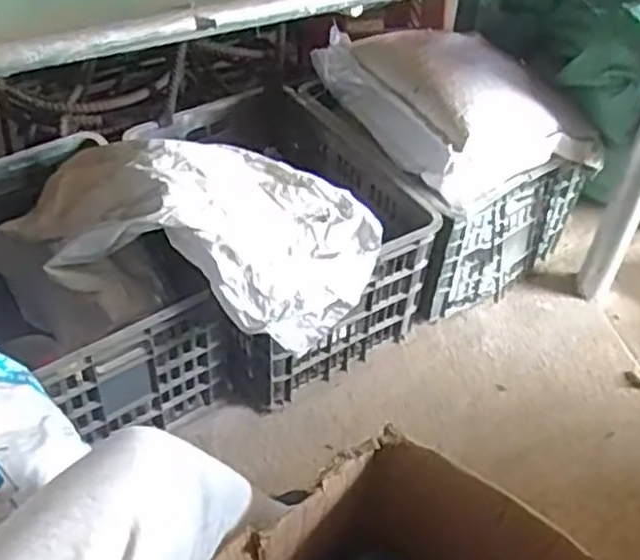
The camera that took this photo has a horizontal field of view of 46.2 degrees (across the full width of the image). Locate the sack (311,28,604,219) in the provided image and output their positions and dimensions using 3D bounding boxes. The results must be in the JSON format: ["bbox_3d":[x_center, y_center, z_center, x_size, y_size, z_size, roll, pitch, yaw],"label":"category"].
[{"bbox_3d":[0.233,-0.345,1.311,0.353,0.153,0.431,-22,52,-23],"label":"sack"}]

